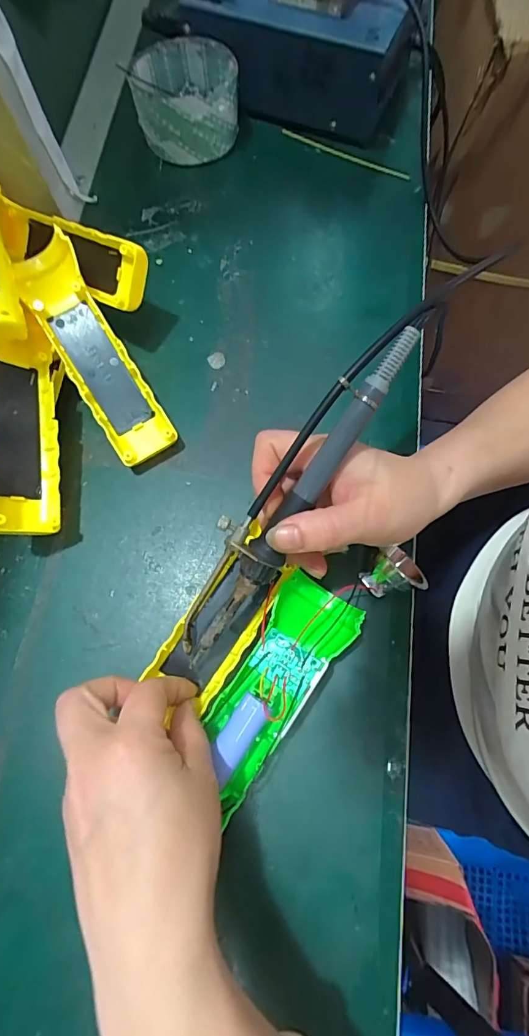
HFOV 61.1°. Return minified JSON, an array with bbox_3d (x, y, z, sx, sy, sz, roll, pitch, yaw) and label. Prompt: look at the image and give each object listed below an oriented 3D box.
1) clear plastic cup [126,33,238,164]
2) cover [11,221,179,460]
[{"bbox_3d":[-0.068,-0.372,0.398,0.087,0.046,0.086,0,74,1],"label":"clear plastic cup"},{"bbox_3d":[-0.120,-0.115,0.314,0.044,0.020,0.158,-29,95,-7],"label":"cover"}]

